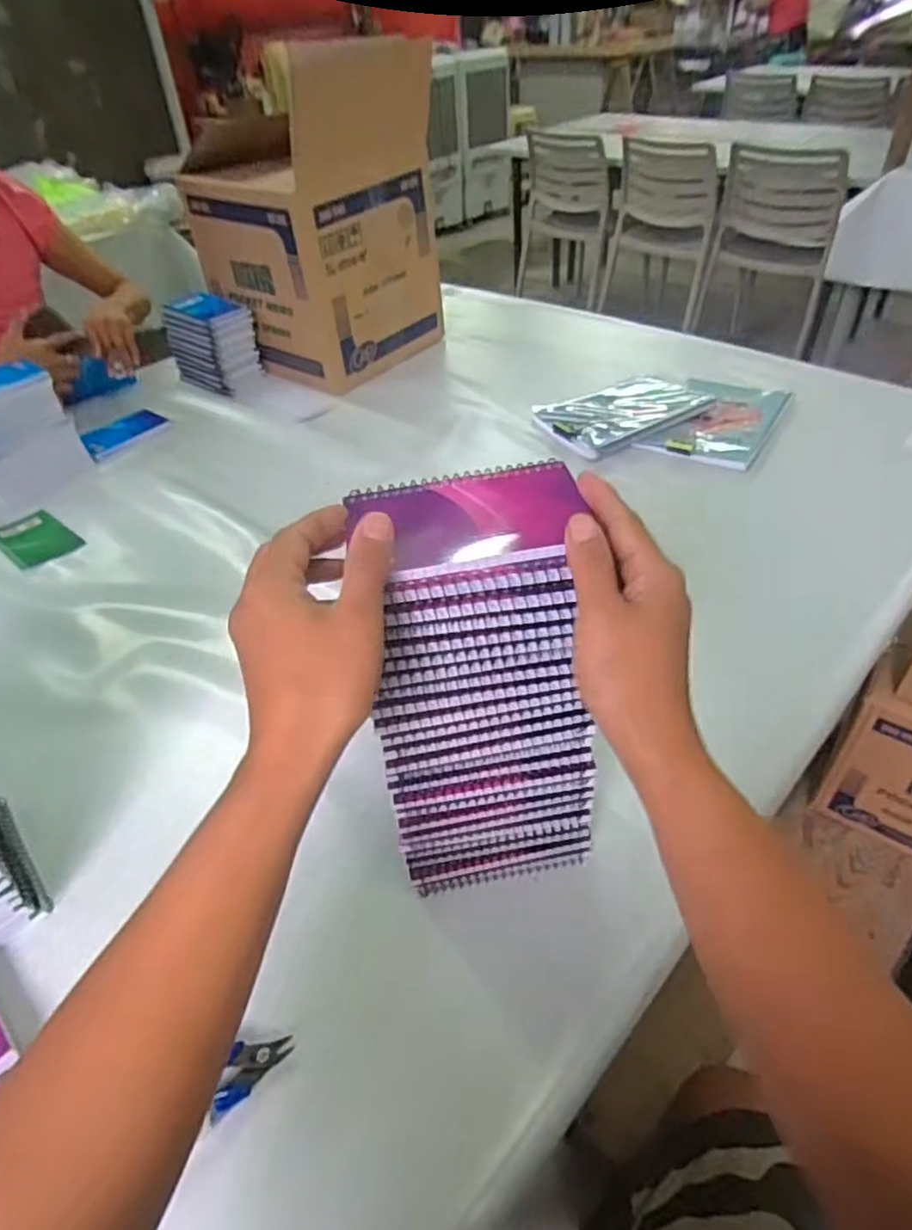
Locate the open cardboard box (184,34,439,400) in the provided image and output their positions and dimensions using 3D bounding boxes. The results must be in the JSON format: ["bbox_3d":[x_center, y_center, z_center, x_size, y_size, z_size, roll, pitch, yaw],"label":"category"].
[{"bbox_3d":[-0.227,-0.620,1.101,0.298,0.409,0.267,24,50,28],"label":"open cardboard box"}]

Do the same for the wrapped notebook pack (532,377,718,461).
[{"bbox_3d":[0.237,-0.286,0.969,0.215,0.014,0.156,-23,45,-15],"label":"wrapped notebook pack"}]

